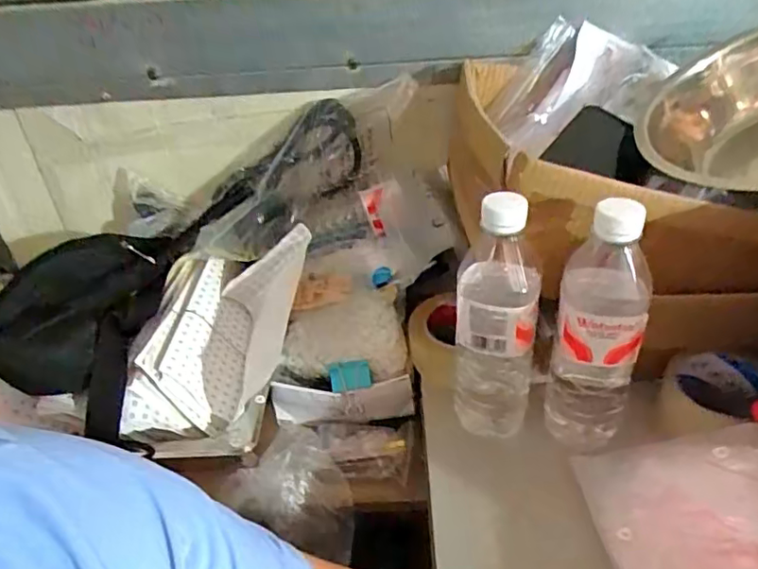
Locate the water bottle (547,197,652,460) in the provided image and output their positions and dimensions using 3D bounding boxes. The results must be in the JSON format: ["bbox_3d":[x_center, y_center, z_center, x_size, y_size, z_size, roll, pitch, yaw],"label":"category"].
[{"bbox_3d":[0.176,0.039,0.459,0.060,0.224,0.054,11,39,20],"label":"water bottle"}]

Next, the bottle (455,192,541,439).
[{"bbox_3d":[0.100,0.030,0.483,0.062,0.219,0.071,7,38,15],"label":"bottle"}]

